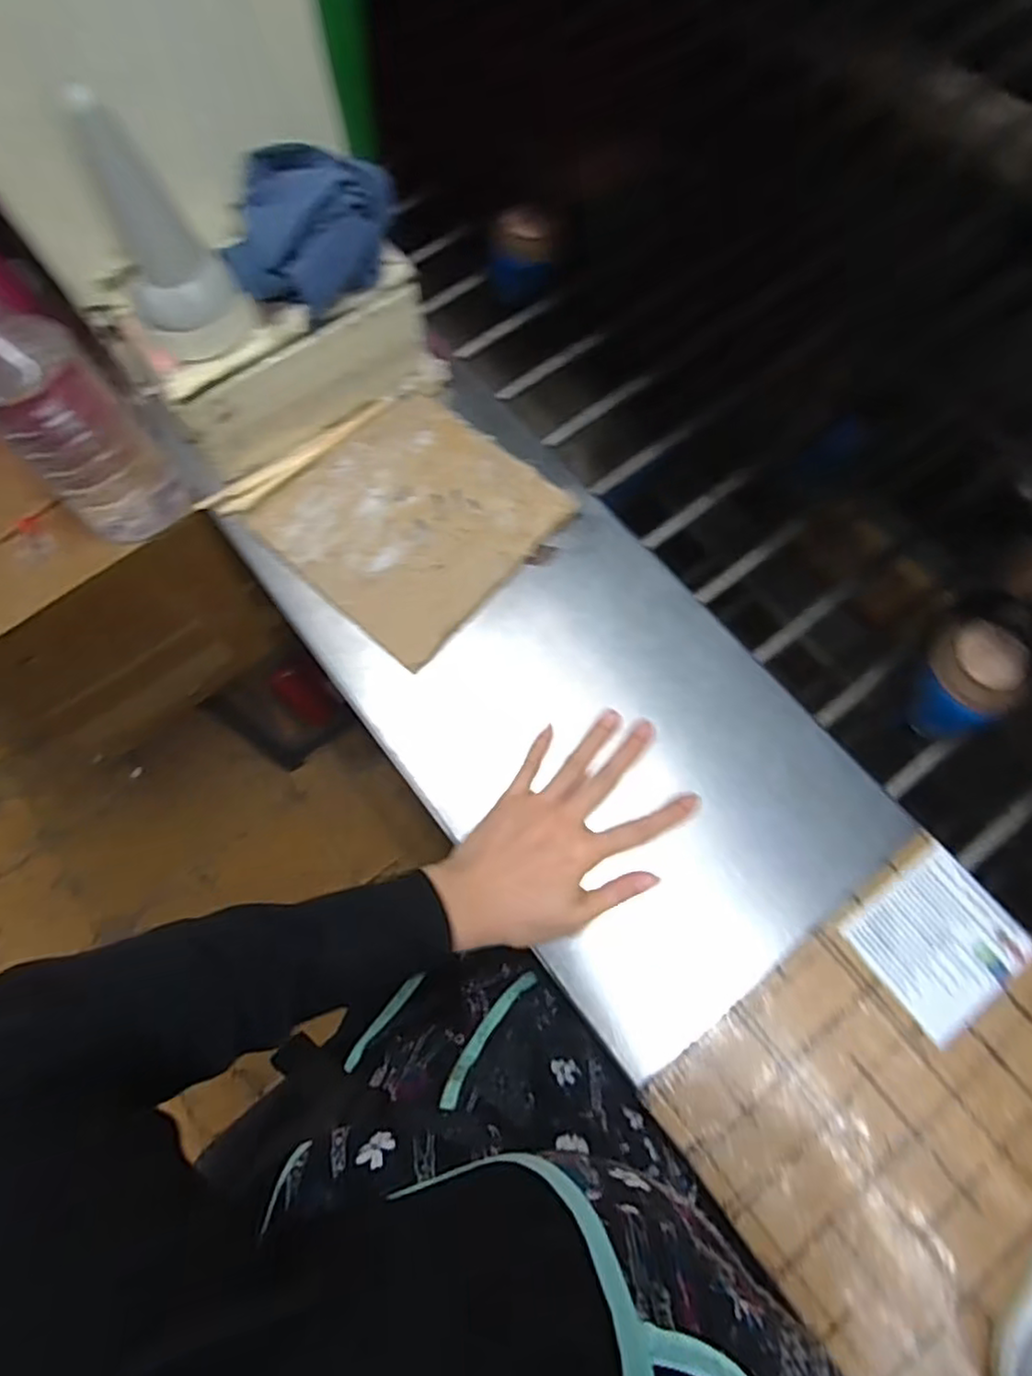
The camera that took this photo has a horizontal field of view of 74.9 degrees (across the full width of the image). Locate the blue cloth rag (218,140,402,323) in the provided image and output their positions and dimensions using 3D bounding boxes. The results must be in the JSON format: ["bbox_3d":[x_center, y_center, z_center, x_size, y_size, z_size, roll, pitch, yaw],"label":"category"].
[{"bbox_3d":[-0.142,-0.312,0.458,0.099,0.039,0.111,11,71,6],"label":"blue cloth rag"}]

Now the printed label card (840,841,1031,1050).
[{"bbox_3d":[0.246,0.146,0.390,0.085,0.004,0.076,-36,73,-10],"label":"printed label card"}]

